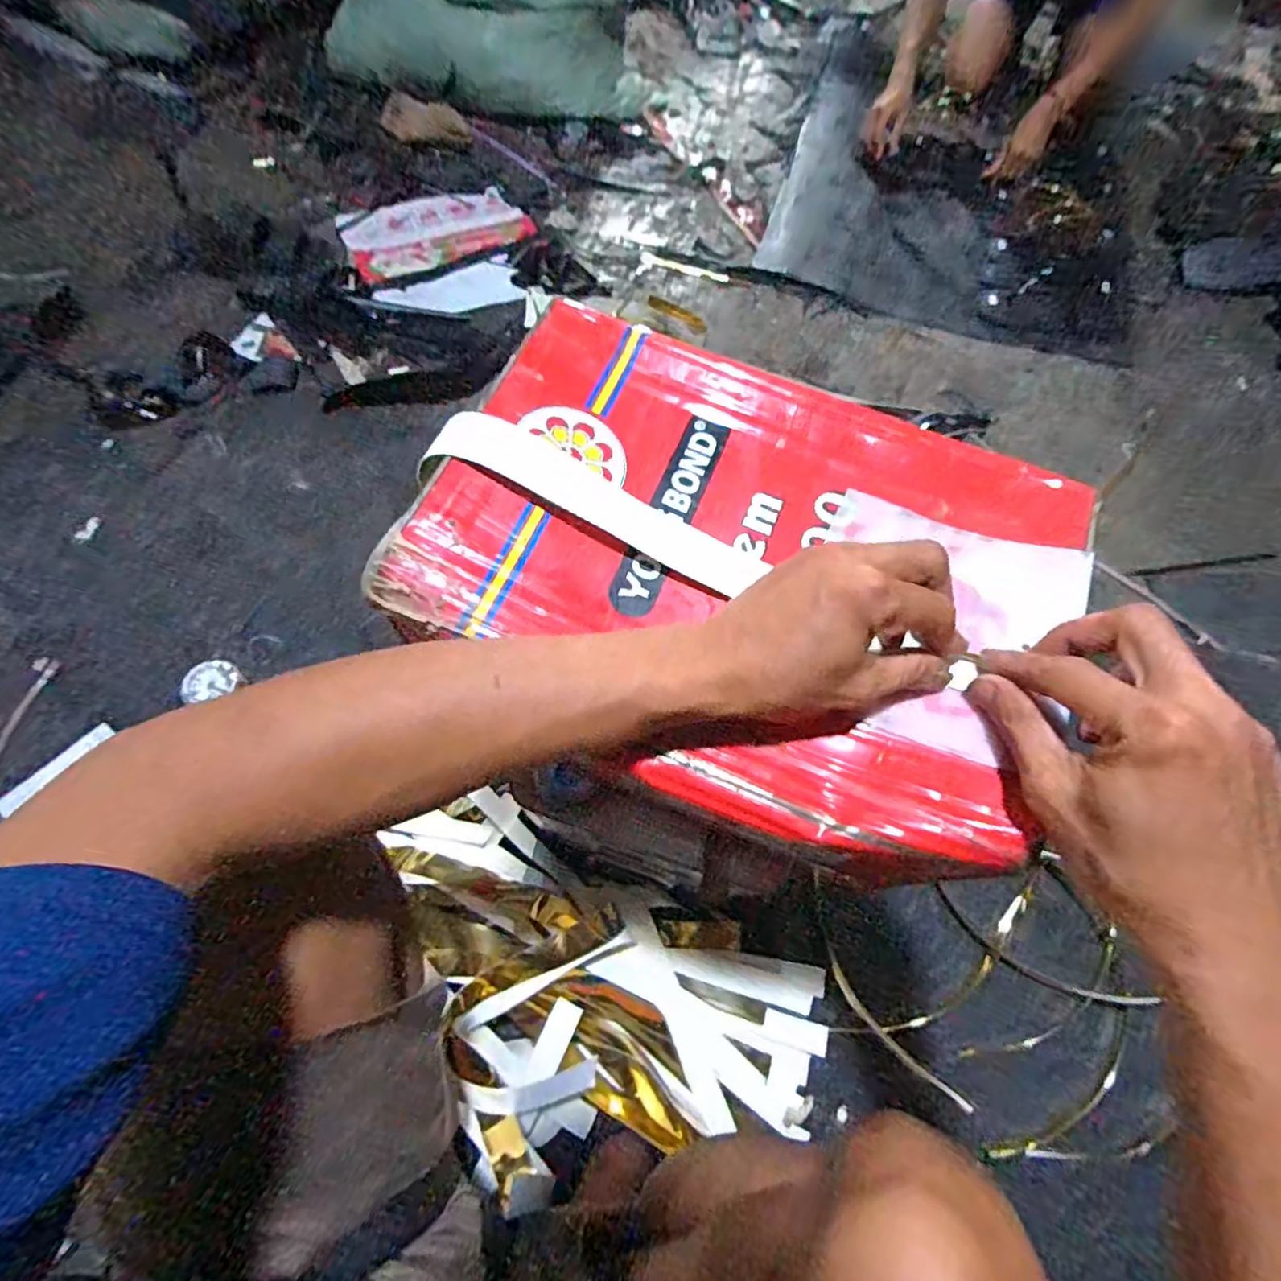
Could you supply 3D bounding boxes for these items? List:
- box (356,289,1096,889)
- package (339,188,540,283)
[{"bbox_3d":[0.057,-0.043,0.341,0.328,0.050,0.259,22,66,7],"label":"box"},{"bbox_3d":[-0.370,-0.739,1.115,0.315,0.027,0.199,-30,70,-17],"label":"package"}]

